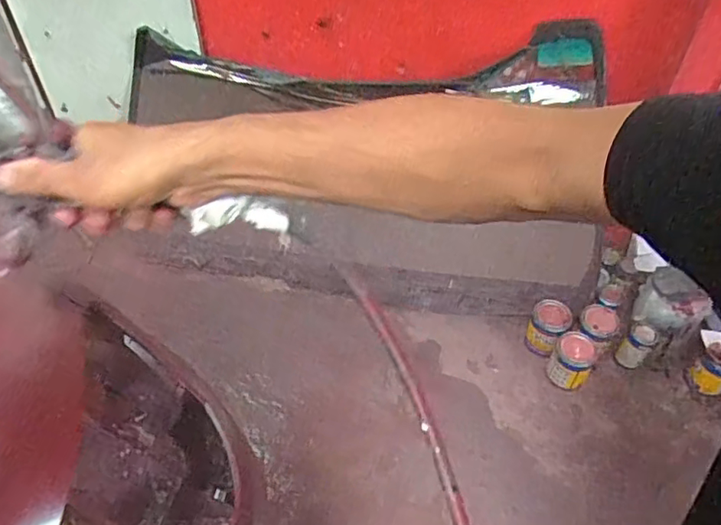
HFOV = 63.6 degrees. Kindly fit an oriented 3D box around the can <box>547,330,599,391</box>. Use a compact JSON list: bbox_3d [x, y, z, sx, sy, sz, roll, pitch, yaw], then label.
[{"bbox_3d":[0.549,0.259,1.517,0.101,0.154,0.086,21,53,17],"label":"can"}]

